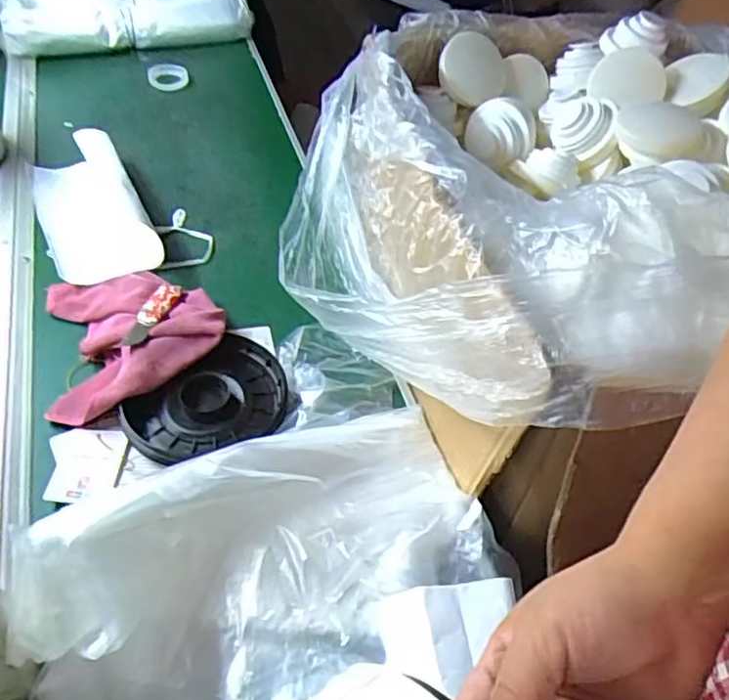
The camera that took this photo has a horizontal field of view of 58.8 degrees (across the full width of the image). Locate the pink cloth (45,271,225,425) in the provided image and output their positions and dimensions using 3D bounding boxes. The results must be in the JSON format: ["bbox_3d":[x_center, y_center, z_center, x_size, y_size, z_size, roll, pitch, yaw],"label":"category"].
[{"bbox_3d":[-0.219,-0.020,0.615,0.157,0.036,0.179,-11,49,-14],"label":"pink cloth"}]

